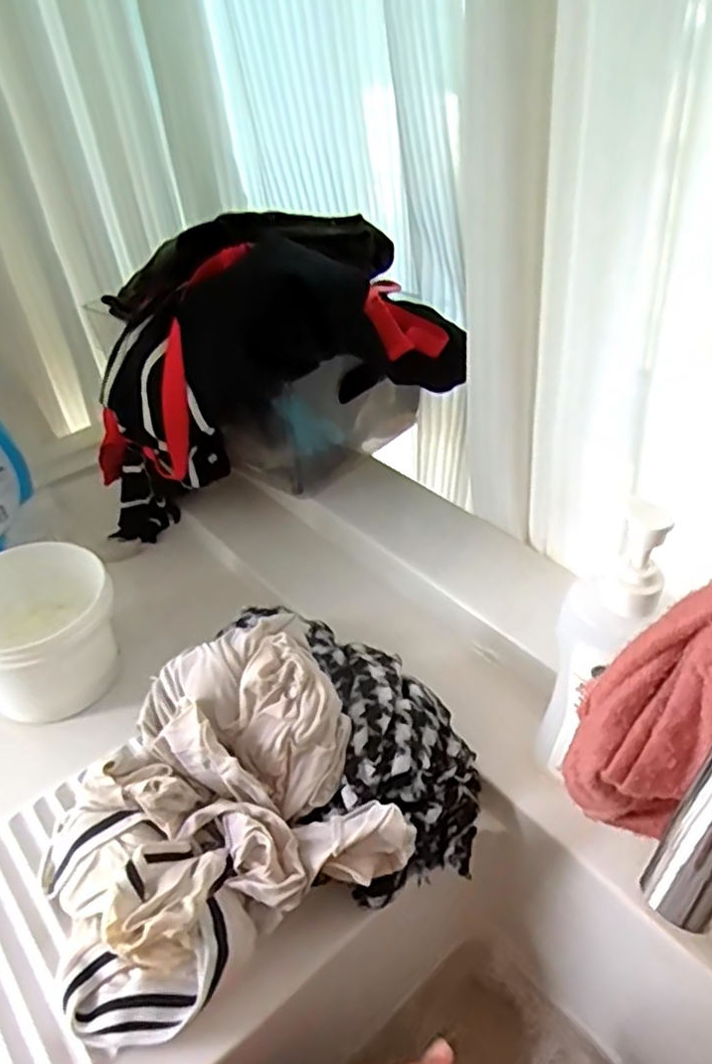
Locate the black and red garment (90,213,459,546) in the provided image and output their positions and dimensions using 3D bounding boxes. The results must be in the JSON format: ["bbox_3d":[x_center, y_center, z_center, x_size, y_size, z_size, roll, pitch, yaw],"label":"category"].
[{"bbox_3d":[-0.081,-0.126,0.653,0.344,0.279,0.147,-10,41,-6],"label":"black and red garment"}]

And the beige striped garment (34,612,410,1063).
[{"bbox_3d":[-0.095,0.165,0.425,0.198,0.110,0.162,-21,44,-18],"label":"beige striped garment"}]

